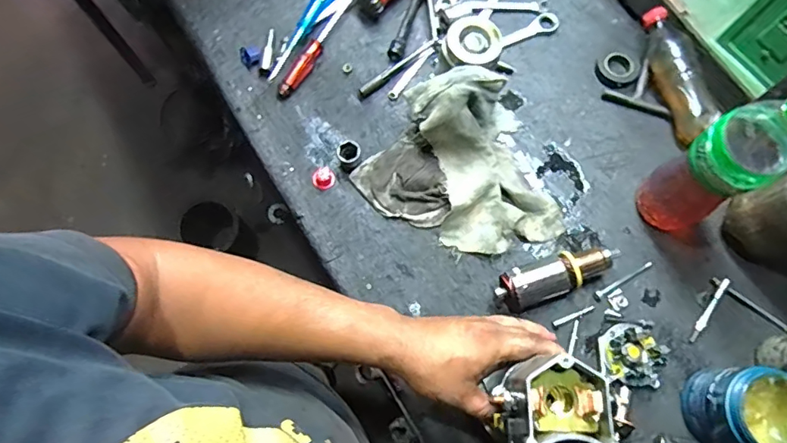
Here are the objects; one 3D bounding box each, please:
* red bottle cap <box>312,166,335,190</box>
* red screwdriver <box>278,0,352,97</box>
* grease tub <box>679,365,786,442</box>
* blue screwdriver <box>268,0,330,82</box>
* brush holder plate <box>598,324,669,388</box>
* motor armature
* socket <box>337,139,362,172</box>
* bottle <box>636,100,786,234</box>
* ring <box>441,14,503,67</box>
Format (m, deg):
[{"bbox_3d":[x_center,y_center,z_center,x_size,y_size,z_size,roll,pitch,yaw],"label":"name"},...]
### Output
[{"bbox_3d":[-0.097,-0.061,0.701,0.030,0.010,0.032,0,75,0],"label":"red bottle cap"},{"bbox_3d":[-0.109,-0.263,0.747,0.022,0.021,0.191,32,77,8],"label":"red screwdriver"},{"bbox_3d":[0.389,0.213,0.557,0.095,0.087,0.097,0,75,0],"label":"grease tub"},{"bbox_3d":[-0.129,-0.286,0.741,0.020,0.024,0.188,28,77,7],"label":"blue screwdriver"},{"bbox_3d":[0.289,0.160,0.610,0.065,0.035,0.071,0,75,0],"label":"brush holder plate"},{"bbox_3d":[0.203,0.066,0.633,0.154,0.039,0.050,-22,76,-6],"label":"motor armature"},{"bbox_3d":[-0.059,-0.090,0.694,0.031,0.037,0.035,-6,75,-2],"label":"socket"},{"bbox_3d":[0.350,-0.056,0.551,0.063,0.277,0.079,-30,77,-8],"label":"bottle"},{"bbox_3d":[0.098,-0.222,0.636,0.072,0.031,0.071,-19,76,-5],"label":"ring"}]

